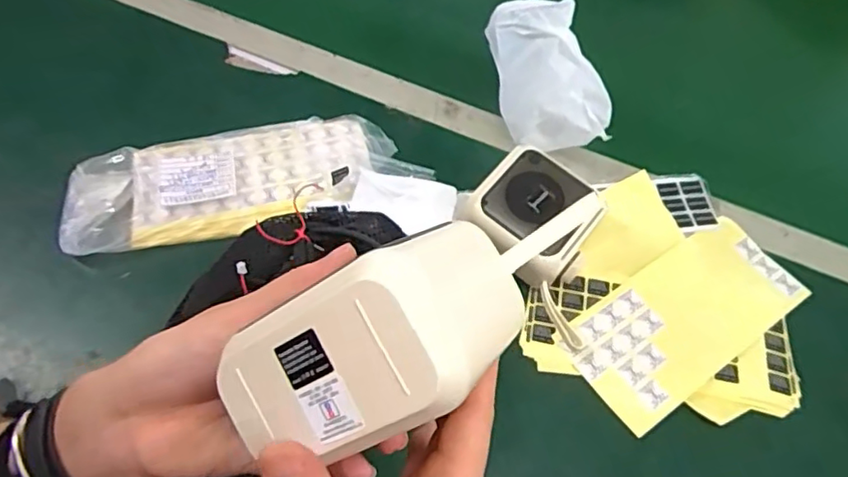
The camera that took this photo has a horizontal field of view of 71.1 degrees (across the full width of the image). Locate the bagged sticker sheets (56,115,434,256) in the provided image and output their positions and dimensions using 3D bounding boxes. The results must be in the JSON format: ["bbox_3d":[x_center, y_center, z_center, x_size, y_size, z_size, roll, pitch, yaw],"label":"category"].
[{"bbox_3d":[-0.165,-0.054,0.538,0.300,0.018,0.112,-10,59,-8],"label":"bagged sticker sheets"}]

